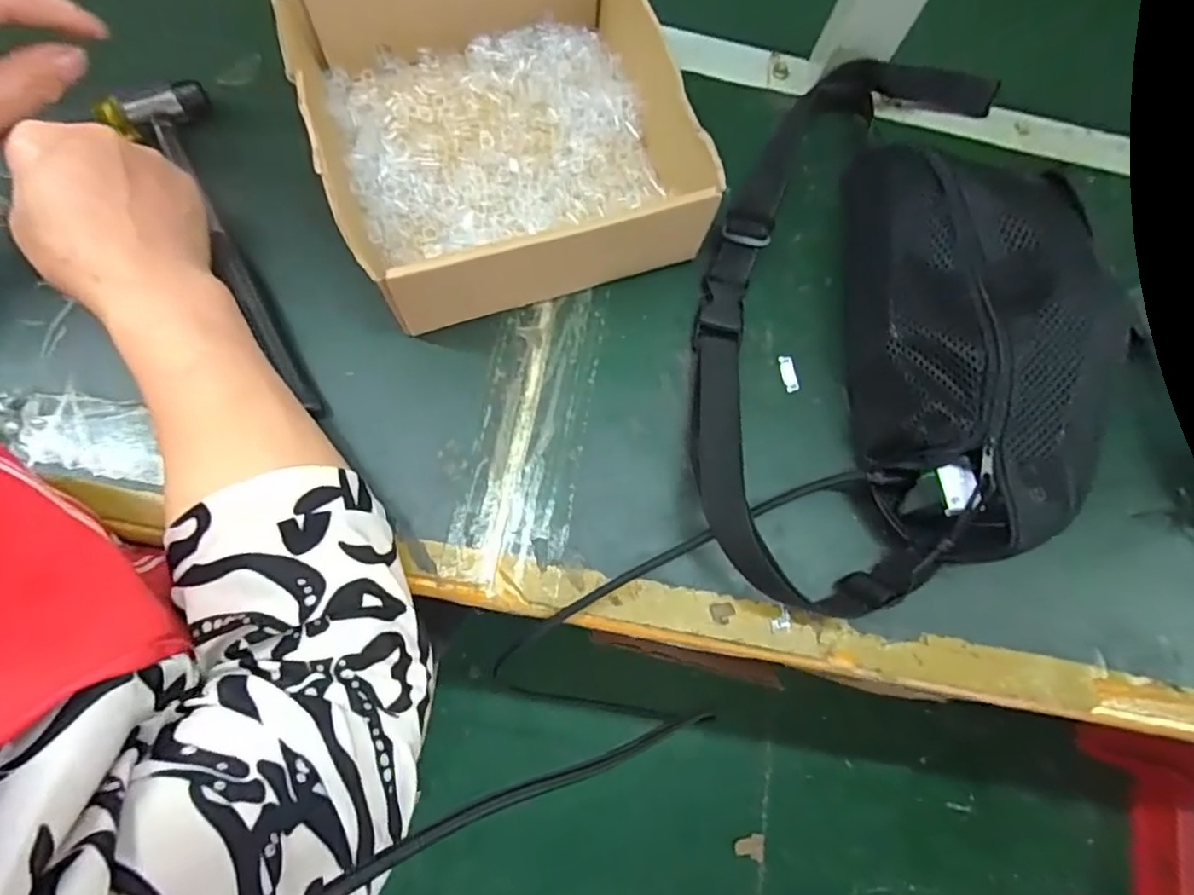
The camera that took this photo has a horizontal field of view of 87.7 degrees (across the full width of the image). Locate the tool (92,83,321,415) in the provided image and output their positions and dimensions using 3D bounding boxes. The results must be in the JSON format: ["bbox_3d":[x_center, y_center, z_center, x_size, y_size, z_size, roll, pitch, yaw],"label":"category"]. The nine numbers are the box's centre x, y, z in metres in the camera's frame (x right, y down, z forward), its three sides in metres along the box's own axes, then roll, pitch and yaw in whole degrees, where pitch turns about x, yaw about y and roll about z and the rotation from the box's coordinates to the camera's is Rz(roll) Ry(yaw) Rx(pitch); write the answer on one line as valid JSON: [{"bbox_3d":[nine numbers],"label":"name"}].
[{"bbox_3d":[-0.221,-0.117,0.368,0.055,0.021,0.221,-27,83,-10],"label":"tool"}]

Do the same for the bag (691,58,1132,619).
[{"bbox_3d":[0.184,-0.080,0.376,0.237,0.078,0.363,23,72,1],"label":"bag"}]

